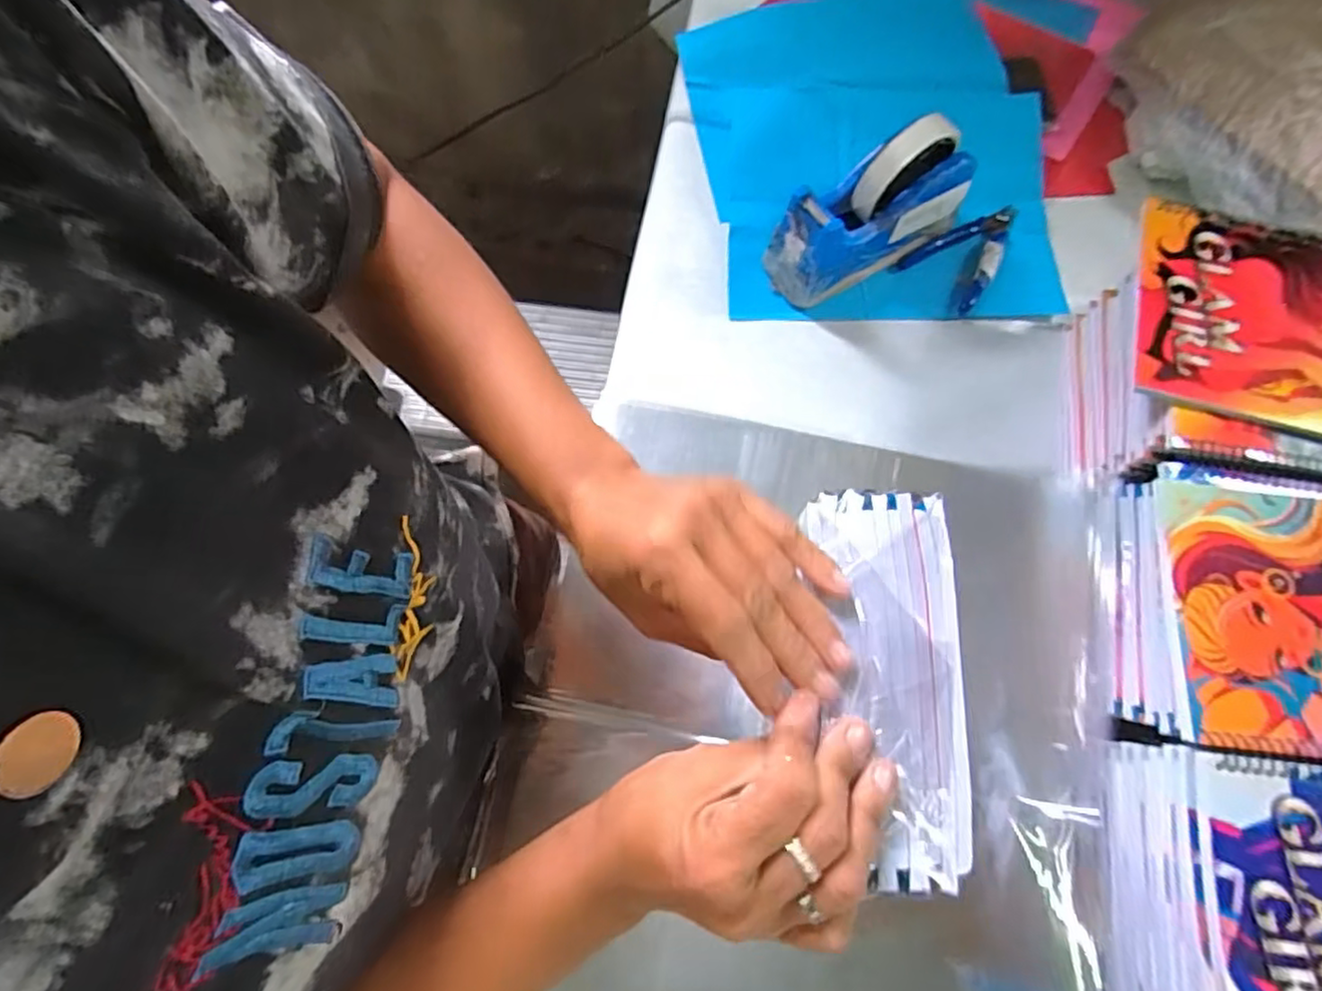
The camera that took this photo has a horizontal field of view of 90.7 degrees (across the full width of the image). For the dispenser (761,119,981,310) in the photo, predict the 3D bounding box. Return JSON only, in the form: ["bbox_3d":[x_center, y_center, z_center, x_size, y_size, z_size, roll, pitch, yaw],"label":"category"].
[{"bbox_3d":[0.166,-0.222,0.512,0.158,0.102,0.051,-28,74,-8],"label":"dispenser"}]

